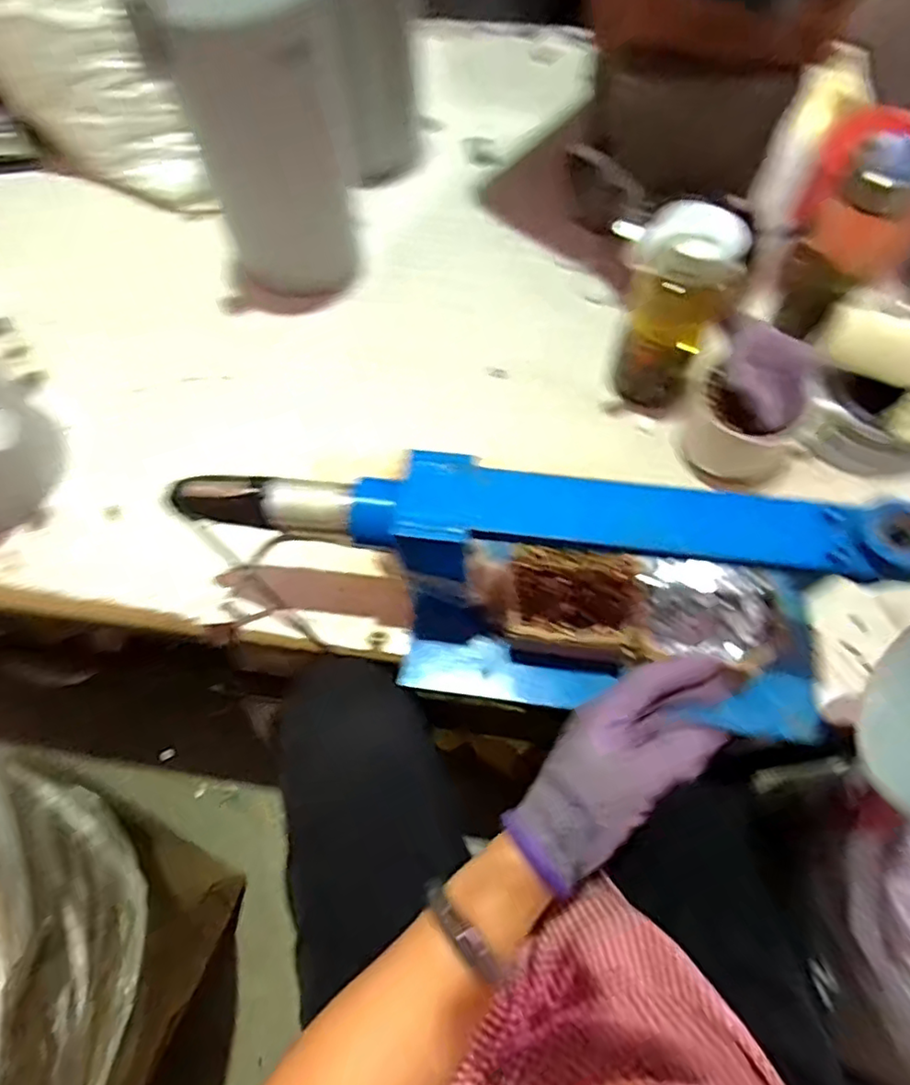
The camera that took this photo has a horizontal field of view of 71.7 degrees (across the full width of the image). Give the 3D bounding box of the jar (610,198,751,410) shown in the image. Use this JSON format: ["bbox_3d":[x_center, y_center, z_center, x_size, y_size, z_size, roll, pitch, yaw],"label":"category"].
[{"bbox_3d":[0.206,-0.218,0.608,0.108,0.195,0.080,28,69,13],"label":"jar"}]

